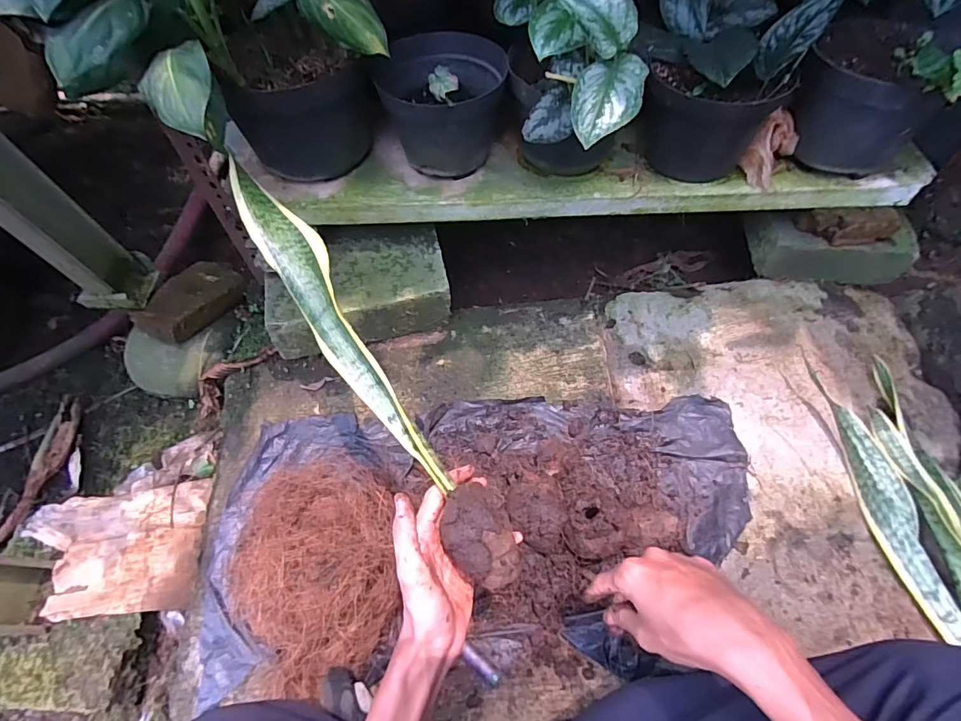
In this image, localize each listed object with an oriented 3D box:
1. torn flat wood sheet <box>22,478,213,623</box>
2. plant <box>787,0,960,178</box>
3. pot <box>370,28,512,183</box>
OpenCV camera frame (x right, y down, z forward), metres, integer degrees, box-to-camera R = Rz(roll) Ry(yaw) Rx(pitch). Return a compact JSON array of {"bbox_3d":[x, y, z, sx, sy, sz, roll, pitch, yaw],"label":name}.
[{"bbox_3d":[-0.448,0.237,0.596,0.196,0.054,0.148,-13,60,-4],"label":"torn flat wood sheet"},{"bbox_3d":[0.514,-0.377,0.602,0.170,0.196,0.245,30,66,19],"label":"plant"},{"bbox_3d":[-0.052,-0.348,0.644,0.160,0.143,0.178,-6,60,0],"label":"pot"}]

